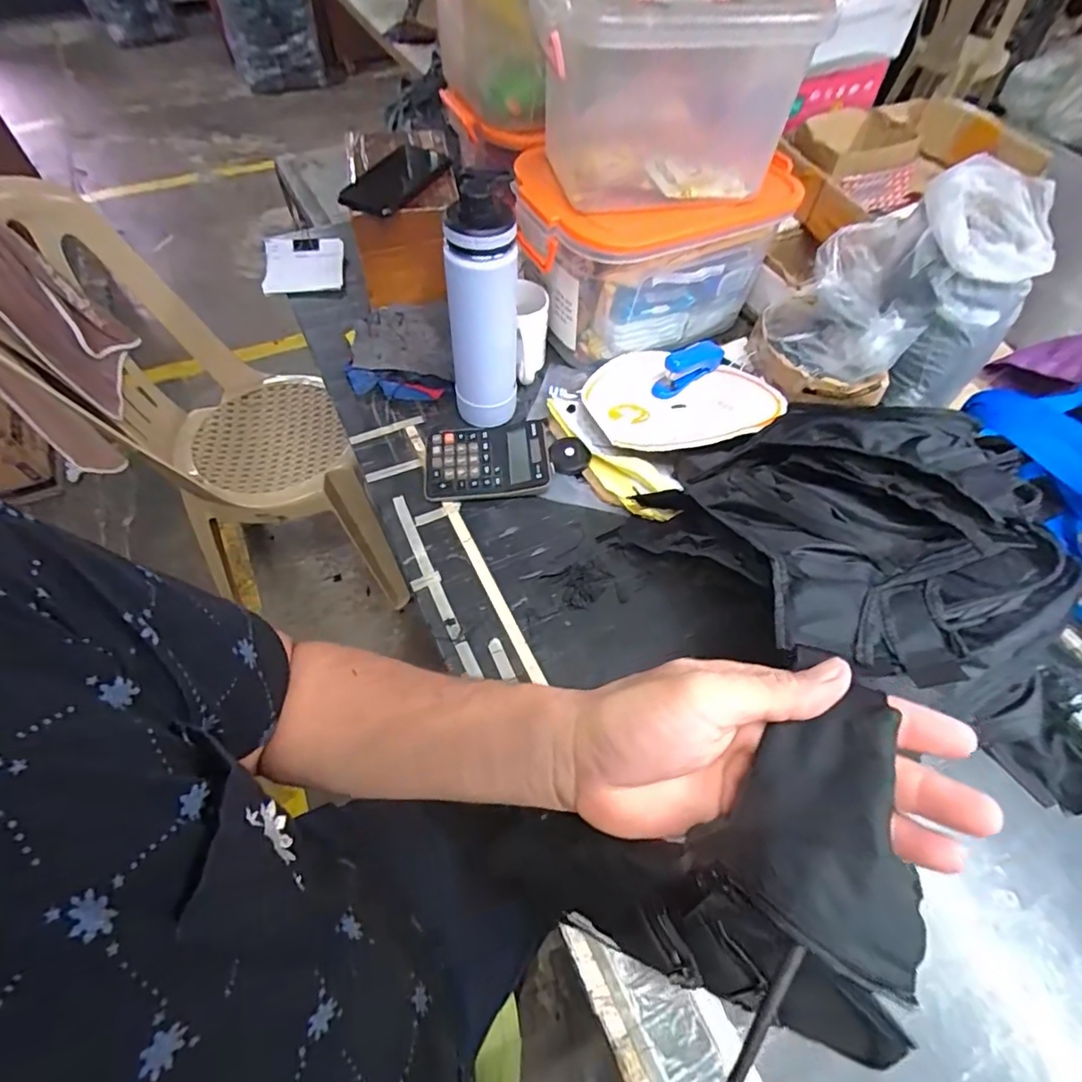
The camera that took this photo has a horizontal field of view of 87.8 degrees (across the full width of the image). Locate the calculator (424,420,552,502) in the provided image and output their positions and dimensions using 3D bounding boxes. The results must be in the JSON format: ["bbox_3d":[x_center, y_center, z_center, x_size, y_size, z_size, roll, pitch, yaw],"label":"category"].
[{"bbox_3d":[-0.065,-0.097,0.666,0.142,0.032,0.104,-6,56,-4],"label":"calculator"}]

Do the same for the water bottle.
[{"bbox_3d":[-0.065,-0.255,0.615,0.078,0.254,0.079,-7,56,-5],"label":"water bottle"}]

